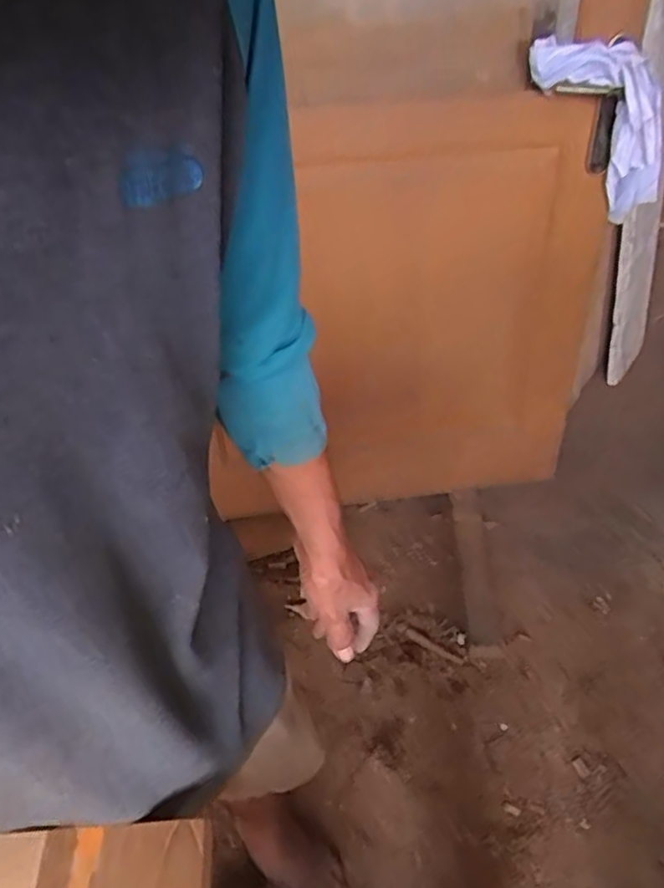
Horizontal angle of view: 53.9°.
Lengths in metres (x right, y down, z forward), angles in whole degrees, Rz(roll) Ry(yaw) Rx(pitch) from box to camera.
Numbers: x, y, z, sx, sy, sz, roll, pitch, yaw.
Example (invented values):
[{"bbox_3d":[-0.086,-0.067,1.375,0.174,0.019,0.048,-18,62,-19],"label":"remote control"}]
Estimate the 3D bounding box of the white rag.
[{"bbox_3d":[0.473,-0.524,1.083,0.143,0.349,0.110,-27,39,29],"label":"white rag"}]

